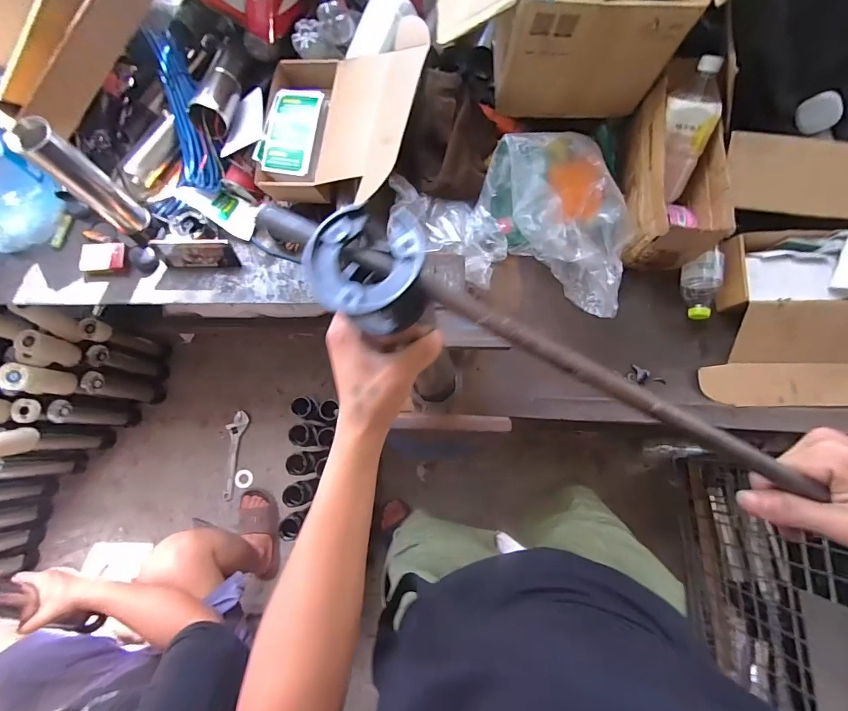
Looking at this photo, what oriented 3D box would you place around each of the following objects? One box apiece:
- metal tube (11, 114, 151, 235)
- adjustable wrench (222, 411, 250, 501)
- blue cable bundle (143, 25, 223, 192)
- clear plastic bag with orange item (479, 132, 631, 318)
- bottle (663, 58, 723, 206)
[{"bbox_3d":[-0.619,-0.316,0.751,0.067,0.241,0.058,-42,82,-9],"label":"metal tube"},{"bbox_3d":[-0.658,0.337,1.392,0.061,0.014,0.290,8,78,1],"label":"adjustable wrench"},{"bbox_3d":[-0.500,-0.506,0.842,0.089,0.052,0.323,-13,96,-4],"label":"blue cable bundle"},{"bbox_3d":[0.245,-0.227,0.705,0.317,0.159,0.152,36,80,6],"label":"clear plastic bag with orange item"},{"bbox_3d":[0.431,-0.364,0.673,0.076,0.209,0.055,-5,33,-2],"label":"bottle"}]

